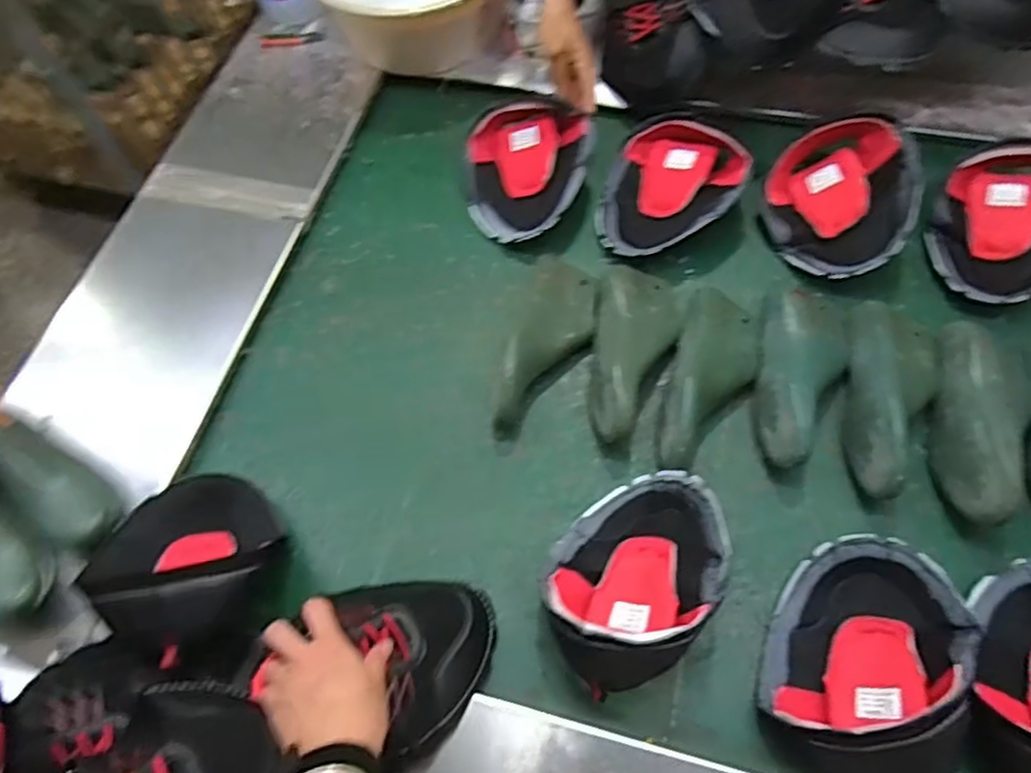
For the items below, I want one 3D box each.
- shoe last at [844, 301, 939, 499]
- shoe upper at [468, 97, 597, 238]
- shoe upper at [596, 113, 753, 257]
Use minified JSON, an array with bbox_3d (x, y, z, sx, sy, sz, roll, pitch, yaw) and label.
[{"bbox_3d":[0.391,0.001,0.700,0.083,0.072,0.230,14,63,6],"label":"shoe last"},{"bbox_3d":[0.017,-0.277,0.881,0.152,0.083,0.175,-1,62,-2],"label":"shoe upper"},{"bbox_3d":[0.189,-0.243,0.833,0.159,0.081,0.168,1,62,-1],"label":"shoe upper"}]

